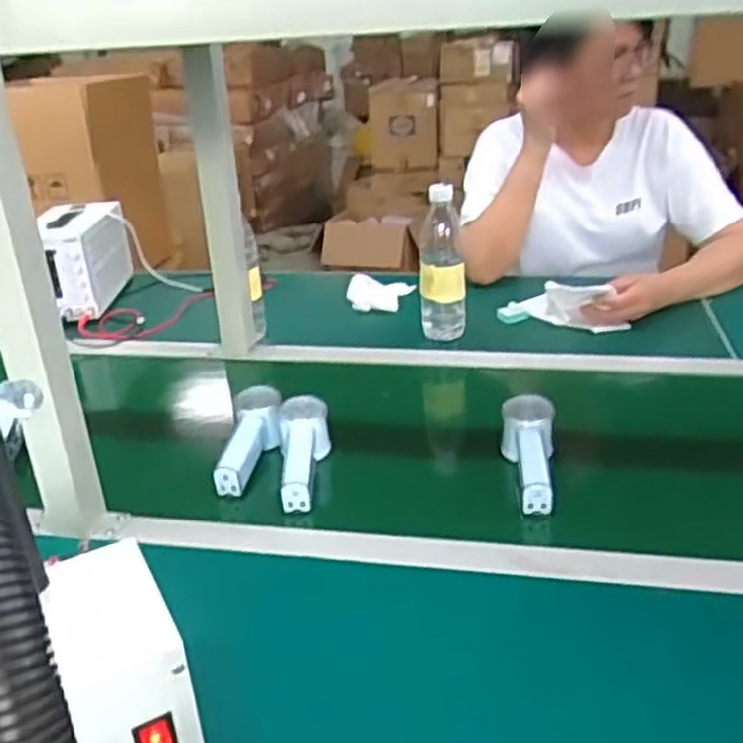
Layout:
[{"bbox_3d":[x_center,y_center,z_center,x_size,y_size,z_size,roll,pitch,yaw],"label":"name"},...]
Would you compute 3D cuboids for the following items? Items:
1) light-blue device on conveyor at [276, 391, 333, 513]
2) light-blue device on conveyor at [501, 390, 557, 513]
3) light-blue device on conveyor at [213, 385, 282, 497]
[{"bbox_3d":[-0.076,0.095,0.835,0.056,0.054,0.143,-3,38,2],"label":"light-blue device on conveyor"},{"bbox_3d":[0.161,0.083,0.804,0.057,0.059,0.138,3,25,13],"label":"light-blue device on conveyor"},{"bbox_3d":[-0.135,0.080,0.866,0.052,0.048,0.159,1,37,9],"label":"light-blue device on conveyor"}]

